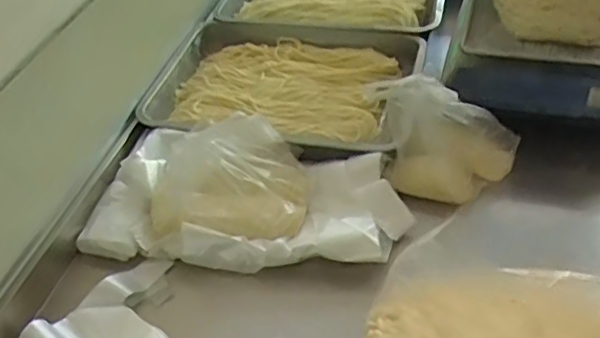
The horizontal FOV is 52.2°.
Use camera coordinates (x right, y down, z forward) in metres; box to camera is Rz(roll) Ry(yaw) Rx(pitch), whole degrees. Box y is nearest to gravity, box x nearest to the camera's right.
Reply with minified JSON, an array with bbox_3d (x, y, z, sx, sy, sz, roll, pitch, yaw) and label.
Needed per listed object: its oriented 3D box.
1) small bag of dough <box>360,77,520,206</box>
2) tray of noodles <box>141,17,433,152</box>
[{"bbox_3d":[0.185,-0.041,0.776,0.185,0.149,0.080,5,44,12],"label":"small bag of dough"},{"bbox_3d":[-0.020,-0.128,0.903,0.400,0.063,0.275,11,46,18],"label":"tray of noodles"}]

